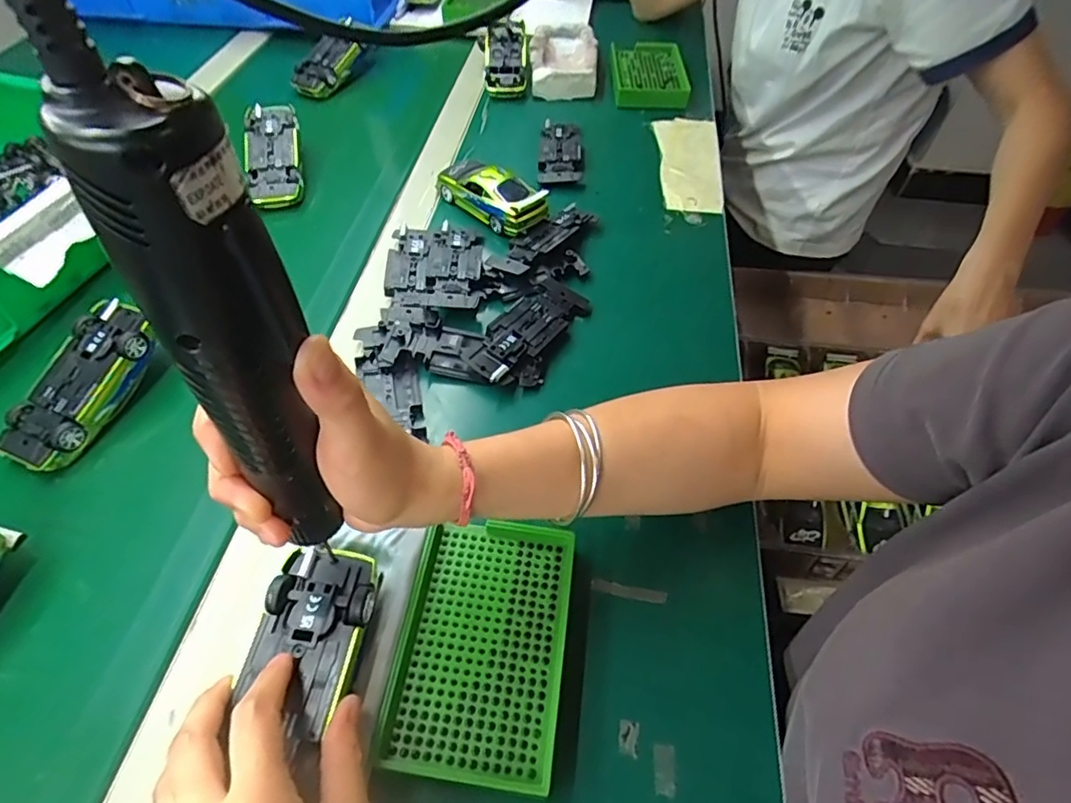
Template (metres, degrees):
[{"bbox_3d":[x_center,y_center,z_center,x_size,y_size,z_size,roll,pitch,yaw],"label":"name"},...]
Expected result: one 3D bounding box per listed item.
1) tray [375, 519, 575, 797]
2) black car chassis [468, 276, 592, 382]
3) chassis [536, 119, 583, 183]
[{"bbox_3d":[-0.029,0.136,0.332,0.091,0.025,0.138,7,52,4],"label":"tray"},{"bbox_3d":[-0.007,-0.062,0.485,0.050,0.023,0.126,33,58,22],"label":"black car chassis"},{"bbox_3d":[0.027,-0.285,0.656,0.047,0.019,0.118,1,52,0],"label":"chassis"}]

